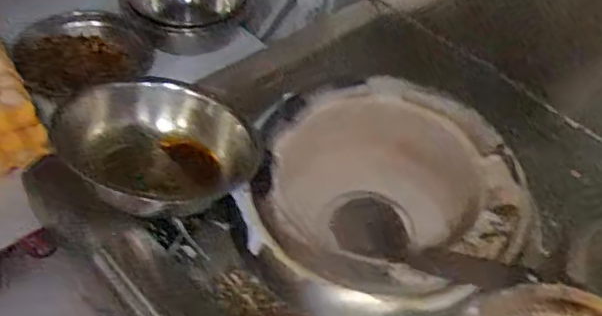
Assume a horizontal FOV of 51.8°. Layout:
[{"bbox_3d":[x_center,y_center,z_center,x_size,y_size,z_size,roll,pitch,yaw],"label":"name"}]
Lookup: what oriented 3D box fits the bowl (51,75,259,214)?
[{"bbox_3d":[-0.203,-0.005,0.871,0.237,0.121,0.199,-15,51,-20],"label":"bowl"}]

